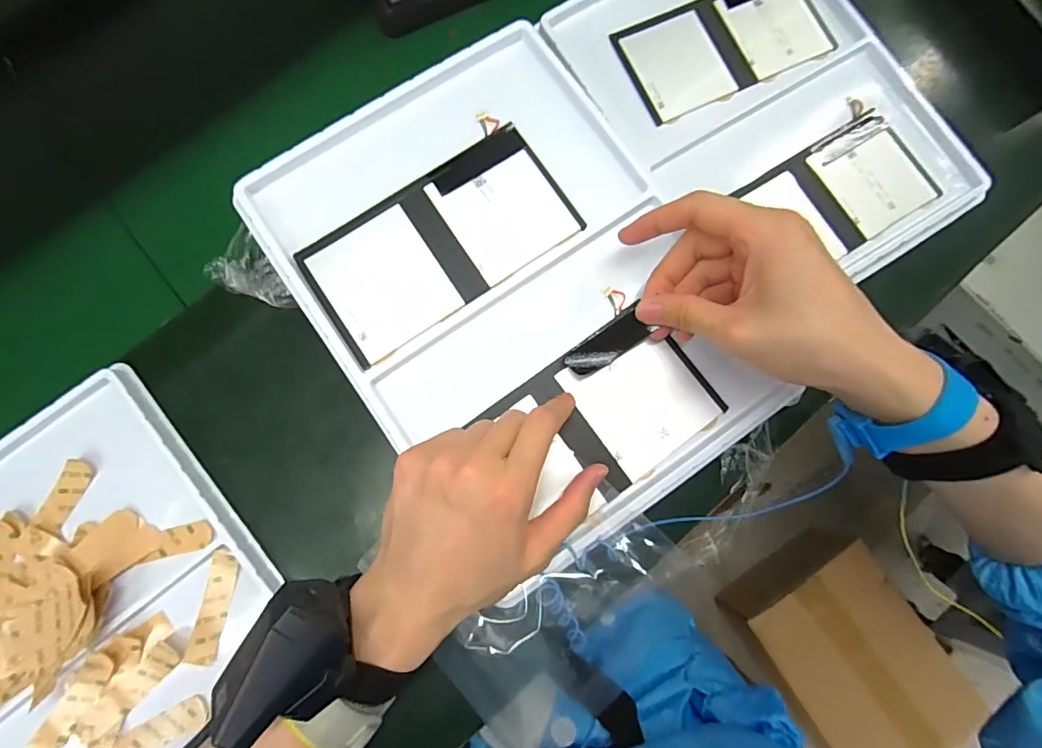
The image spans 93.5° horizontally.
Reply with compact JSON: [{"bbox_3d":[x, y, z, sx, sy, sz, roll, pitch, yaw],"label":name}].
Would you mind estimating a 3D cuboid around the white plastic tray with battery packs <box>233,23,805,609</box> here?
[{"bbox_3d":[-0.006,-0.057,0.321,0.230,0.024,0.319,-33,83,-5],"label":"white plastic tray with battery packs"}]

